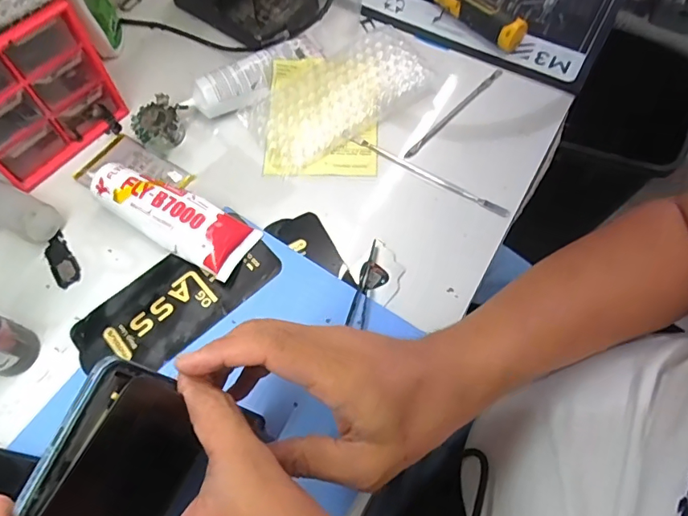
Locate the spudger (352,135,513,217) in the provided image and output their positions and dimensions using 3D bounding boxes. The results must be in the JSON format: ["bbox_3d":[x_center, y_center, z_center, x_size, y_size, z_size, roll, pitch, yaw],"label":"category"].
[{"bbox_3d":[0.075,-0.075,0.436,0.156,0.005,0.009,31,69,12],"label":"spudger"}]

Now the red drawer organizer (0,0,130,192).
[{"bbox_3d":[-0.280,-0.153,0.416,0.086,0.116,0.125,39,71,15],"label":"red drawer organizer"}]

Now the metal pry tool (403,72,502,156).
[{"bbox_3d":[0.109,-0.142,0.469,0.009,0.007,0.141,41,72,16],"label":"metal pry tool"}]

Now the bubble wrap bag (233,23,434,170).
[{"bbox_3d":[-0.008,-0.155,0.462,0.170,0.026,0.086,-30,70,-13],"label":"bubble wrap bag"}]

